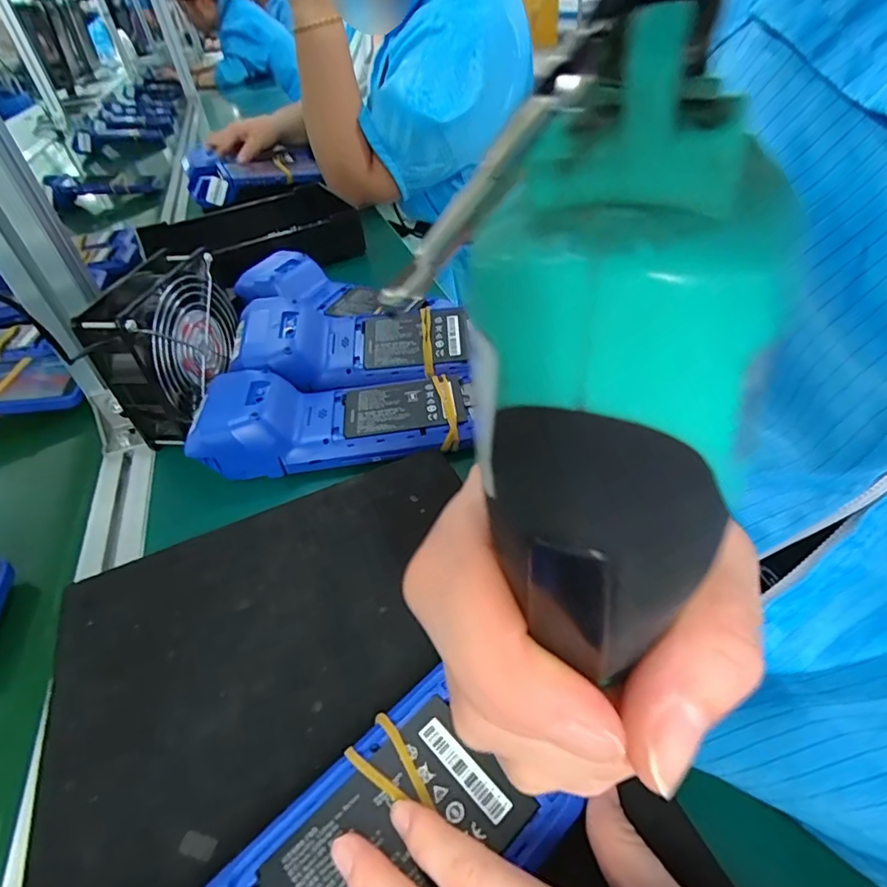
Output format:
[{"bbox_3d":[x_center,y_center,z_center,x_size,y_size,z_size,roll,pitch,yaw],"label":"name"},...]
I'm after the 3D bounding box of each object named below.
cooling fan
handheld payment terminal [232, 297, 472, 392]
[{"bbox_3d":[-0.213,-0.077,0.417,0.048,0.111,0.117,8,44,14],"label":"cooling fan"},{"bbox_3d":[-0.075,-0.096,0.448,0.199,0.046,0.094,-5,44,3],"label":"handheld payment terminal"}]

